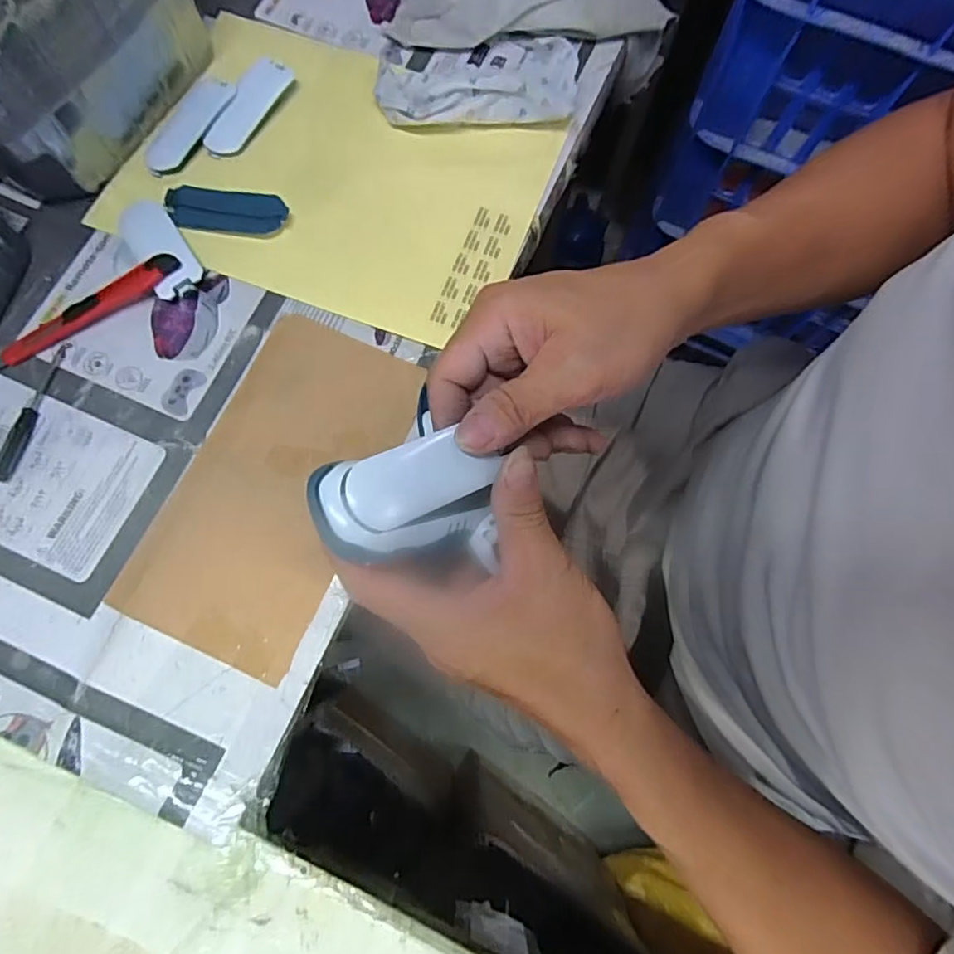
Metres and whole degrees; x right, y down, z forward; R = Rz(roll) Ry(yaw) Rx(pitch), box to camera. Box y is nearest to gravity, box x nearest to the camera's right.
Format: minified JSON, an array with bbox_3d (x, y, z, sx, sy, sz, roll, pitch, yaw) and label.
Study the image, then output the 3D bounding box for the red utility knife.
[{"bbox_3d":[-0.247,-0.109,0.365,0.121,0.016,0.017,-29,77,-8],"label":"red utility knife"}]

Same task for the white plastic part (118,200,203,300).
[{"bbox_3d":[-0.210,-0.153,0.375,0.033,0.016,0.077,-33,78,-9],"label":"white plastic part"}]

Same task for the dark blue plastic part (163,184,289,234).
[{"bbox_3d":[-0.171,-0.184,0.390,0.079,0.004,0.032,6,75,1],"label":"dark blue plastic part"}]

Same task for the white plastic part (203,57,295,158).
[{"bbox_3d":[-0.163,-0.265,0.408,0.029,0.013,0.084,27,77,6],"label":"white plastic part"}]

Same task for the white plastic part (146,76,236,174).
[{"bbox_3d":[-0.204,-0.248,0.400,0.033,0.009,0.081,30,77,7],"label":"white plastic part"}]

